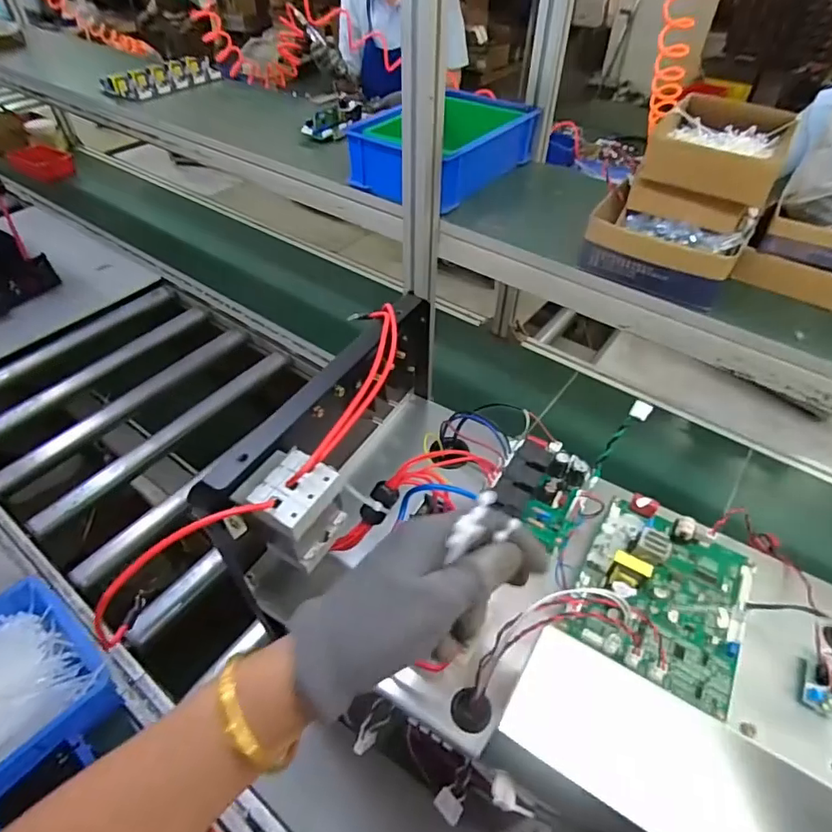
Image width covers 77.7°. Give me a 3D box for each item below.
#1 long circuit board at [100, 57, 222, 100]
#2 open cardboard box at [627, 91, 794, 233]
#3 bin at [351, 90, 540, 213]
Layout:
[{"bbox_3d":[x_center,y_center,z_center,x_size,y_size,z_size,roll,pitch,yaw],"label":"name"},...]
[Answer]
[{"bbox_3d":[-0.590,-0.795,1.214,0.103,0.038,0.260,32,54,25],"label":"long circuit board"},{"bbox_3d":[0.370,-0.319,0.649,0.148,0.085,0.191,22,50,18],"label":"open cardboard box"},{"bbox_3d":[0.041,-0.443,0.847,0.211,0.084,0.311,29,53,23],"label":"bin"}]

